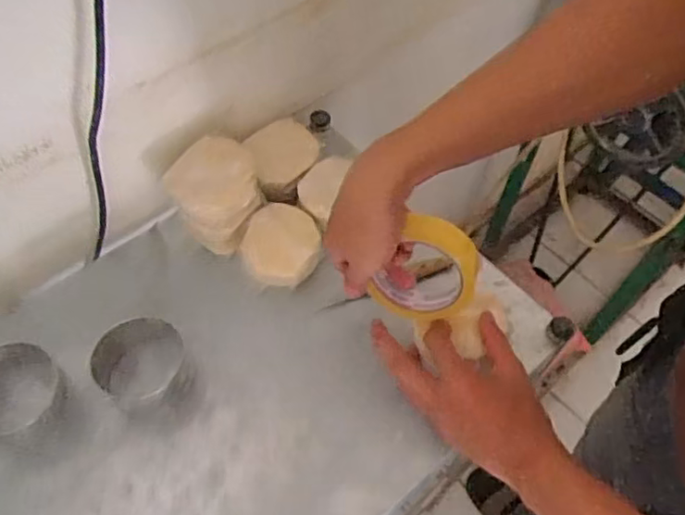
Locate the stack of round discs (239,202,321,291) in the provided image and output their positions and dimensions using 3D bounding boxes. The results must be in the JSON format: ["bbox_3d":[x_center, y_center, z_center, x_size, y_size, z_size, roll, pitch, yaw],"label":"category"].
[{"bbox_3d":[-0.060,-0.012,0.620,0.078,0.040,0.081,20,60,11],"label":"stack of round discs"}]

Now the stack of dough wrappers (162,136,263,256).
[{"bbox_3d":[-0.126,-0.062,0.618,0.089,0.094,0.082,-25,62,-16],"label":"stack of dough wrappers"}]

